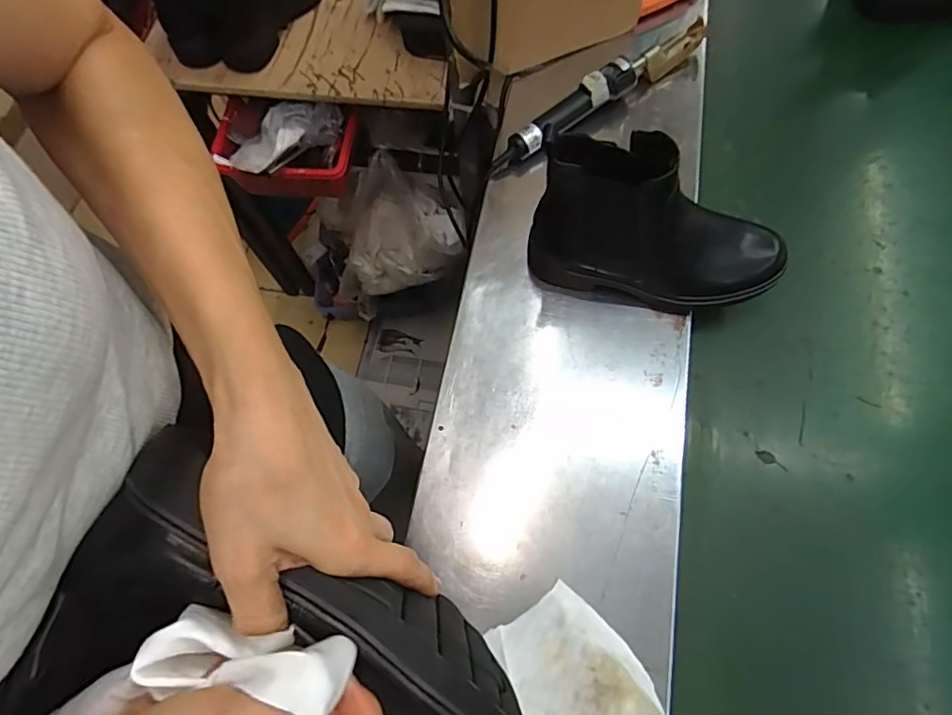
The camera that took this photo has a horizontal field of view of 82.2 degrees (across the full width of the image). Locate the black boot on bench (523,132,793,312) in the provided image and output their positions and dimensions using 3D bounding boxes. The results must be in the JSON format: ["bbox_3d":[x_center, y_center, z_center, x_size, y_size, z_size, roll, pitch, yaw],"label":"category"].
[{"bbox_3d":[0.171,-0.111,0.500,0.239,0.169,0.075,6,68,6],"label":"black boot on bench"}]

